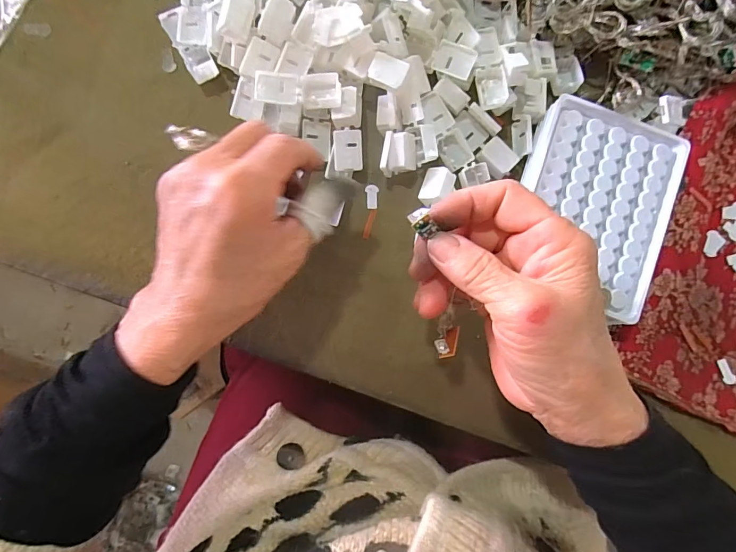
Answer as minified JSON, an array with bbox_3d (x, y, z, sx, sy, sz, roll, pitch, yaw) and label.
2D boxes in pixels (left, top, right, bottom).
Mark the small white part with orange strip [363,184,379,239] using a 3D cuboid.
[{"bbox_3d":[0.001,-0.046,0.295,0.009,0.004,0.038,7,87,-4],"label":"small white part with orange strip"}]

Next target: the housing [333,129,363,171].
[{"bbox_3d":[-0.013,-0.086,0.287,0.019,0.012,0.027,-3,87,-5],"label":"housing"}]

